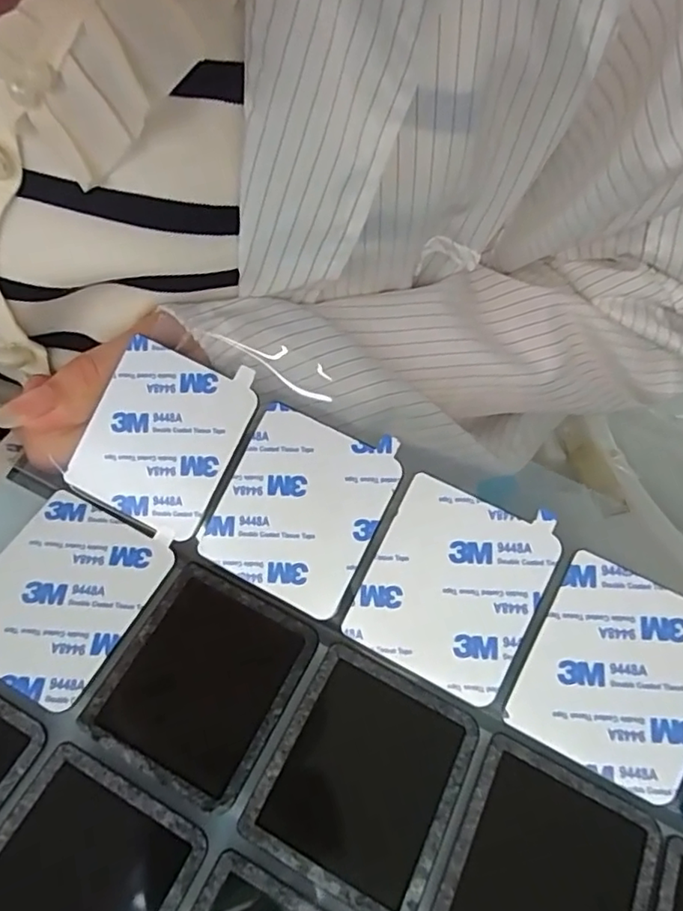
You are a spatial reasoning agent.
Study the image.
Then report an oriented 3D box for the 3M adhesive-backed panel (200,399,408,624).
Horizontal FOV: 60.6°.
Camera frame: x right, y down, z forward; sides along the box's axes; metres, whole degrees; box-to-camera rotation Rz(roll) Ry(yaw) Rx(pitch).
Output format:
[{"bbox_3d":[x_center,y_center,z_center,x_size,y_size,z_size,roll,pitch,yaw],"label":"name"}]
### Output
[{"bbox_3d":[-0.013,0.016,0.187,0.051,0.004,0.055,25,87,10],"label":"3M adhesive-backed panel"}]

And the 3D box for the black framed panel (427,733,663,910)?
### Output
[{"bbox_3d":[0.053,0.111,0.151,0.051,0.004,0.055,26,61,11],"label":"black framed panel"}]

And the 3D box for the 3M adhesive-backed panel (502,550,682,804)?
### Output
[{"bbox_3d":[0.079,0.062,0.168,0.051,0.004,0.056,23,85,12],"label":"3M adhesive-backed panel"}]

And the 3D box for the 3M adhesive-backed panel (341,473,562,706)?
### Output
[{"bbox_3d":[0.034,0.040,0.178,0.050,0.004,0.056,24,86,11],"label":"3M adhesive-backed panel"}]

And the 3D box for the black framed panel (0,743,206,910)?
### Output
[{"bbox_3d":[-0.068,0.109,0.143,0.048,0.004,0.055,26,61,11],"label":"black framed panel"}]

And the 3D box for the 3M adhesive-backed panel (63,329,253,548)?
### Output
[{"bbox_3d":[-0.060,-0.005,0.195,0.048,0.004,0.056,25,89,6],"label":"3M adhesive-backed panel"}]

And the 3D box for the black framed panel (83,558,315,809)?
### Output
[{"bbox_3d":[-0.041,0.066,0.174,0.049,0.009,0.054,26,61,11],"label":"black framed panel"}]

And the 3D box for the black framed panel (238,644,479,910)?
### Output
[{"bbox_3d":[0.006,0.088,0.162,0.049,0.004,0.054,26,61,11],"label":"black framed panel"}]

